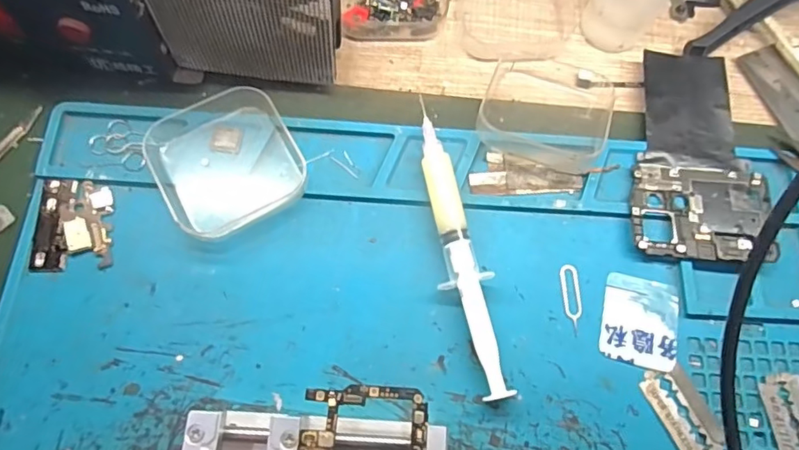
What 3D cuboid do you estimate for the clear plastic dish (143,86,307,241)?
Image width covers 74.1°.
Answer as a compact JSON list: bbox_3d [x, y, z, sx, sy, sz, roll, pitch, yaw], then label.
[{"bbox_3d":[-0.083,-0.031,0.252,0.063,0.016,0.070,-27,75,-10],"label":"clear plastic dish"}]

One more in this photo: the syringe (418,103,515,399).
[{"bbox_3d":[0.026,0.011,0.244,0.018,0.016,0.134,-14,73,-7],"label":"syringe"}]

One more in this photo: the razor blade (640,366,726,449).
[{"bbox_3d":[0.125,0.082,0.232,0.022,0.004,0.040,-25,75,-10],"label":"razor blade"}]

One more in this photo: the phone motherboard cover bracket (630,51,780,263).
[{"bbox_3d":[0.148,-0.037,0.269,0.066,0.008,0.112,3,72,-1],"label":"phone motherboard cover bracket"}]

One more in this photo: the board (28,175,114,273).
[{"bbox_3d":[-0.150,-0.001,0.244,0.033,0.004,0.044,0,72,-2],"label":"board"}]

